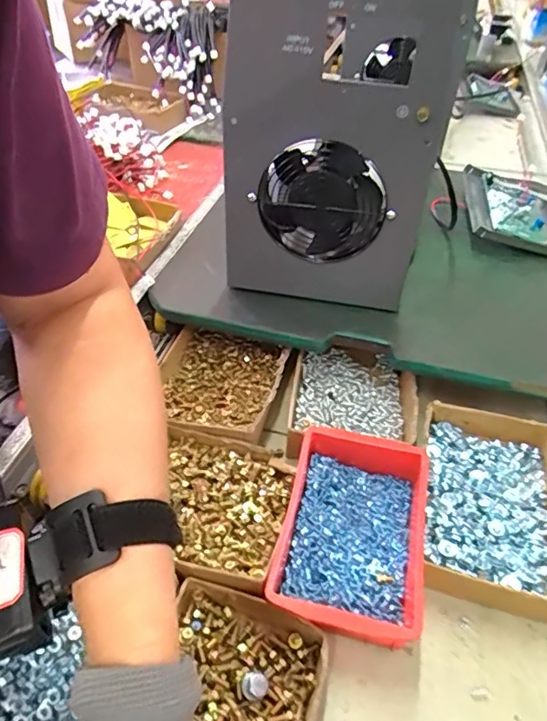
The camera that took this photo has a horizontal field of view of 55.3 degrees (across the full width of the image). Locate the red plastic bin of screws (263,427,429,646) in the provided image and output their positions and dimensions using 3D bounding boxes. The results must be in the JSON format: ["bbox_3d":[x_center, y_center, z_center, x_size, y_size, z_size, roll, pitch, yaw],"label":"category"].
[{"bbox_3d":[0.077,0.170,0.516,0.133,0.058,0.199,11,44,9],"label":"red plastic bin of screws"}]

